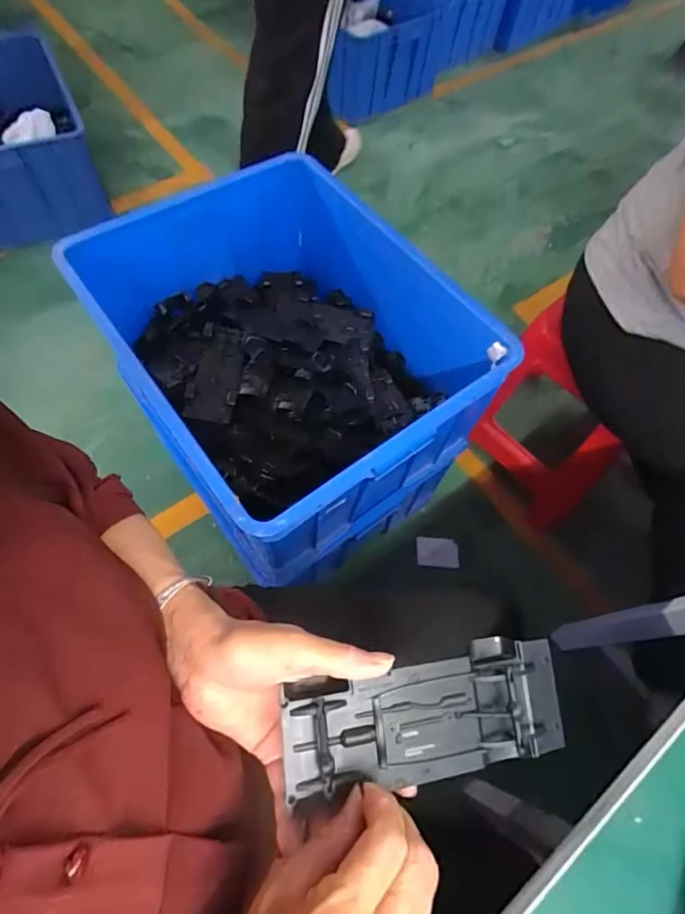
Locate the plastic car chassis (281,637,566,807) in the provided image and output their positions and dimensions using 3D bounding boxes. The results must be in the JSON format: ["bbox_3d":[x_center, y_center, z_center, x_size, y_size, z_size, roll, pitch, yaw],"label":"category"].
[{"bbox_3d":[0.059,0.167,0.305,0.191,0.025,0.070,-2,64,-16],"label":"plastic car chassis"}]

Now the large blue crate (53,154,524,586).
[{"bbox_3d":[-0.107,-0.179,0.854,0.482,0.314,0.614,-34,71,-18],"label":"large blue crate"}]

